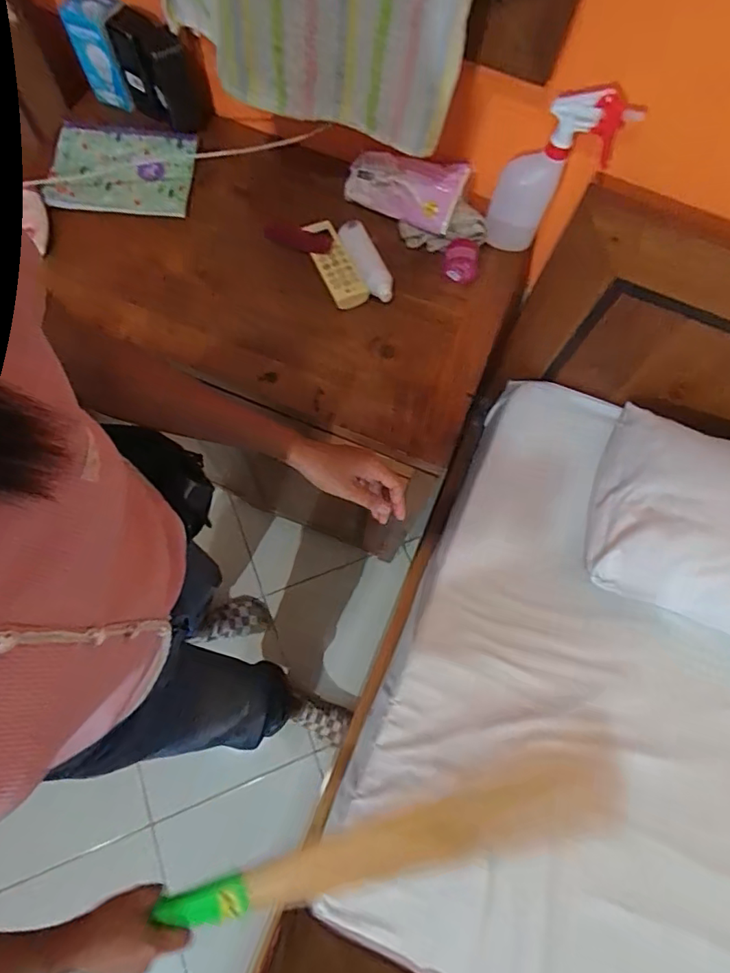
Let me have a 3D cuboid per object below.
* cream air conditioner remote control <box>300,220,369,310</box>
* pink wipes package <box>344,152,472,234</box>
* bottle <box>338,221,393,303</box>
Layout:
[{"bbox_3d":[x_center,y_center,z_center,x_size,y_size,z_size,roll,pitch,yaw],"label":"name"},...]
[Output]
[{"bbox_3d":[-0.048,-0.329,0.764,0.046,0.030,0.148,-25,74,-10],"label":"cream air conditioner remote control"},{"bbox_3d":[0.056,-0.455,0.783,0.177,0.056,0.086,21,72,5],"label":"pink wipes package"},{"bbox_3d":[0.004,-0.330,0.762,0.043,0.033,0.132,-26,74,-11],"label":"bottle"}]

